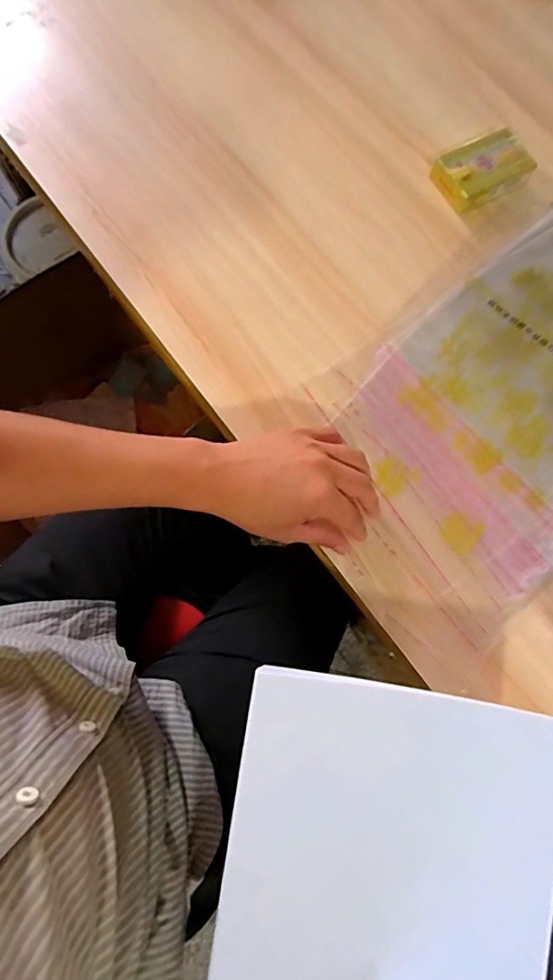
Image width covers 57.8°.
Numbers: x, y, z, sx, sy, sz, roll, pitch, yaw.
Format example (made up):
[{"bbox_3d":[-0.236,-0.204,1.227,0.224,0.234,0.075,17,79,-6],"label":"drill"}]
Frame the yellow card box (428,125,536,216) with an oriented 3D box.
[{"bbox_3d":[0.210,-0.322,0.511,0.098,0.028,0.057,-30,79,-9],"label":"yellow card box"}]

